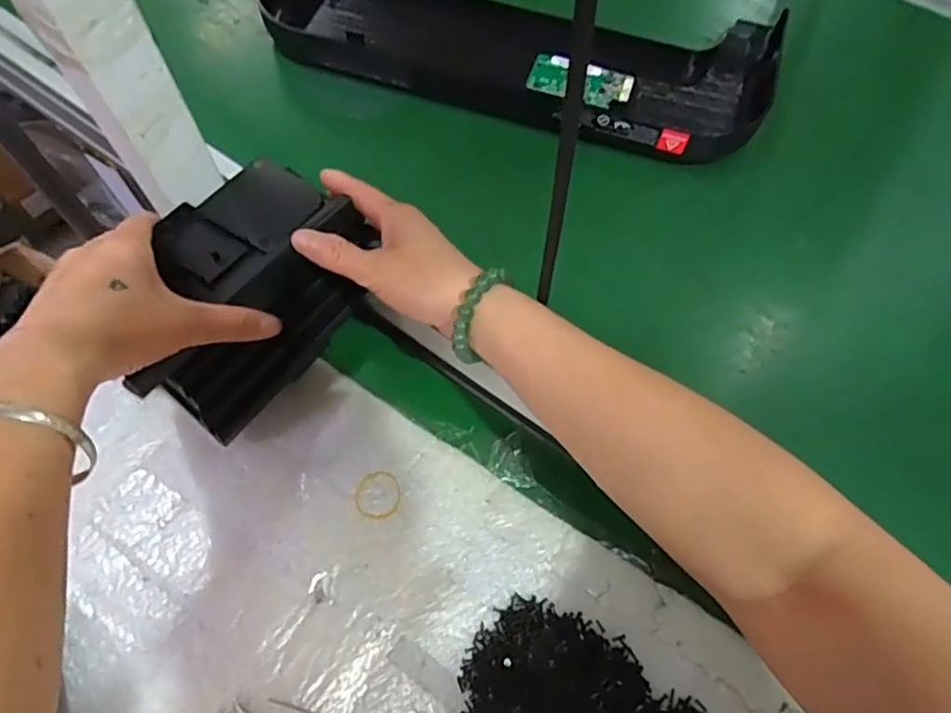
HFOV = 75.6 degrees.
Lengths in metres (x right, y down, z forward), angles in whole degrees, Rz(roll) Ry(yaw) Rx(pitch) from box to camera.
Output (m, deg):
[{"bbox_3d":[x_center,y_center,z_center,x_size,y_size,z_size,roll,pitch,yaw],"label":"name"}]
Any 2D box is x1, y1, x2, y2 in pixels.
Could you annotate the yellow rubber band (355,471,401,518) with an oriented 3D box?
[{"bbox_3d":[-0.064,0.091,0.404,0.029,0.004,0.032,-18,66,-11],"label":"yellow rubber band"}]

